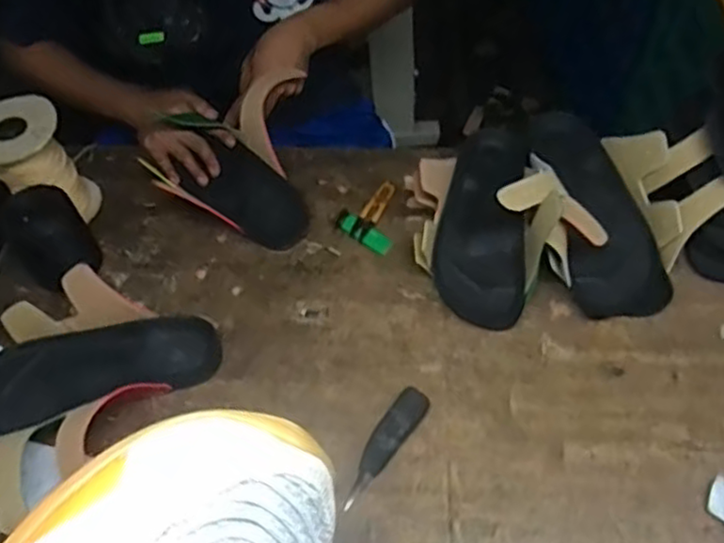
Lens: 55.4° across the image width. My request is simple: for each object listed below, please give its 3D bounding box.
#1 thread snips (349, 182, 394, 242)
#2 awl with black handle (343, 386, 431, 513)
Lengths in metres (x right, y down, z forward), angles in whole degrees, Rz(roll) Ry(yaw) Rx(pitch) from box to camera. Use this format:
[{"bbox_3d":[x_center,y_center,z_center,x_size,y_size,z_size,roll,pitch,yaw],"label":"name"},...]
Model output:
[{"bbox_3d":[0.013,-0.073,0.847,0.024,0.013,0.090,18,58,15],"label":"thread snips"},{"bbox_3d":[0.021,0.167,0.671,0.029,0.020,0.131,30,62,22],"label":"awl with black handle"}]

